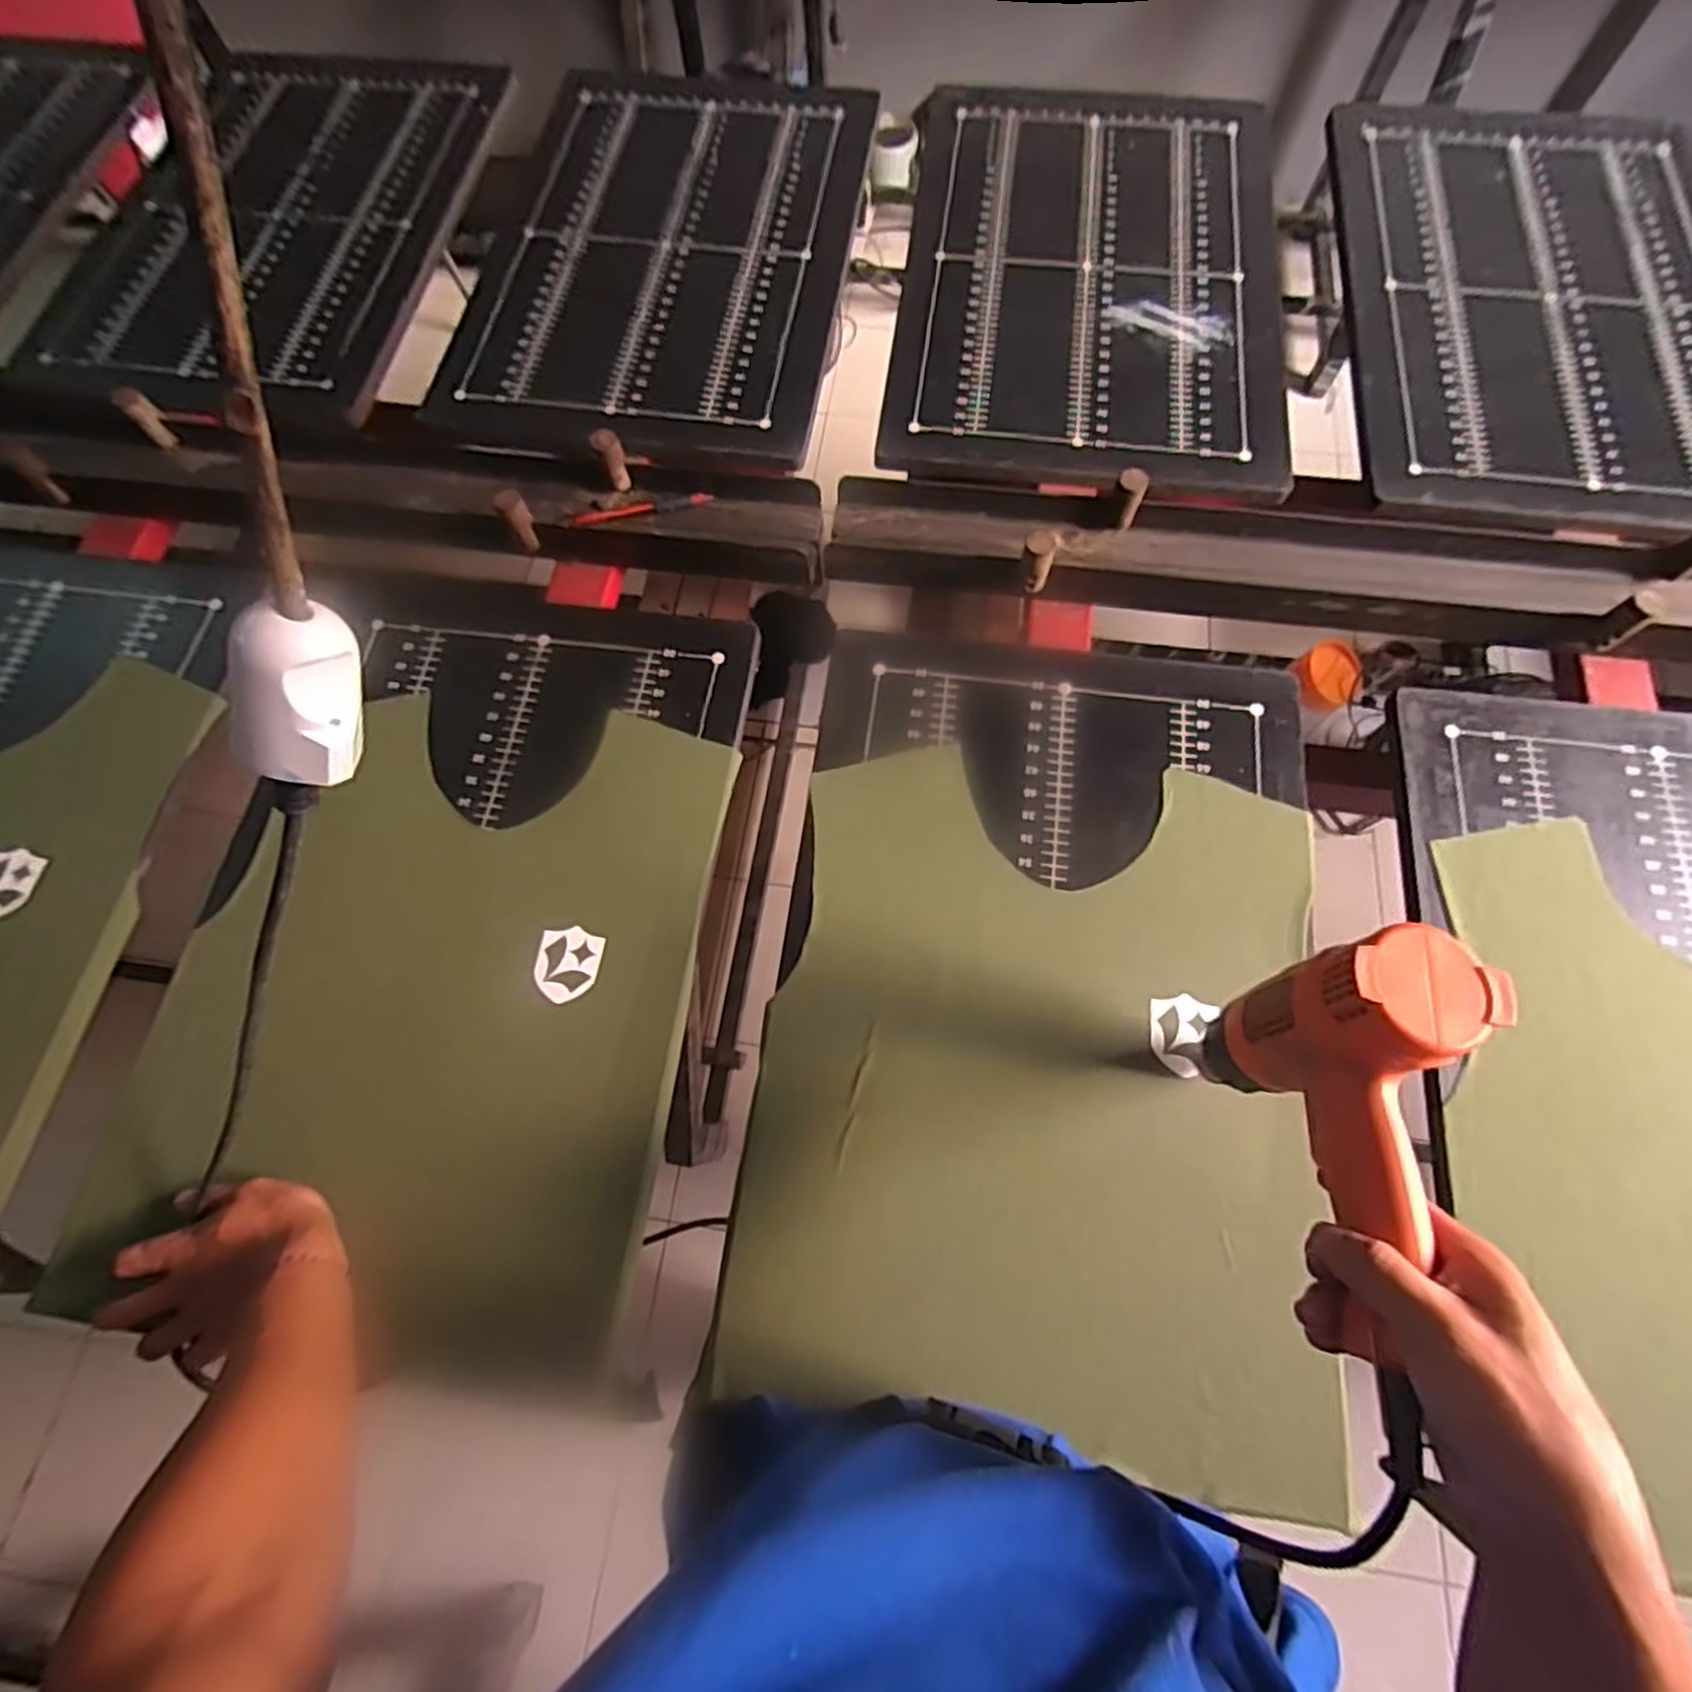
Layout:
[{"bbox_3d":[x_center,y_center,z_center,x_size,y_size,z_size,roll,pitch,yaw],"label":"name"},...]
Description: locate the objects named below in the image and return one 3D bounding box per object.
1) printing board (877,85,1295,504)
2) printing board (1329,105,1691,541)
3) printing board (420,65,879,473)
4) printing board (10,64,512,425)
[{"bbox_3d":[0.261,-0.623,0.829,0.391,0.015,0.577,6,73,4],"label":"printing board"},{"bbox_3d":[0.722,-0.566,0.794,0.404,0.020,0.604,2,72,3],"label":"printing board"},{"bbox_3d":[-0.196,-0.668,0.860,0.395,0.022,0.586,7,73,5],"label":"printing board"},{"bbox_3d":[-0.664,-0.720,0.873,0.420,0.040,0.567,7,73,5],"label":"printing board"}]

